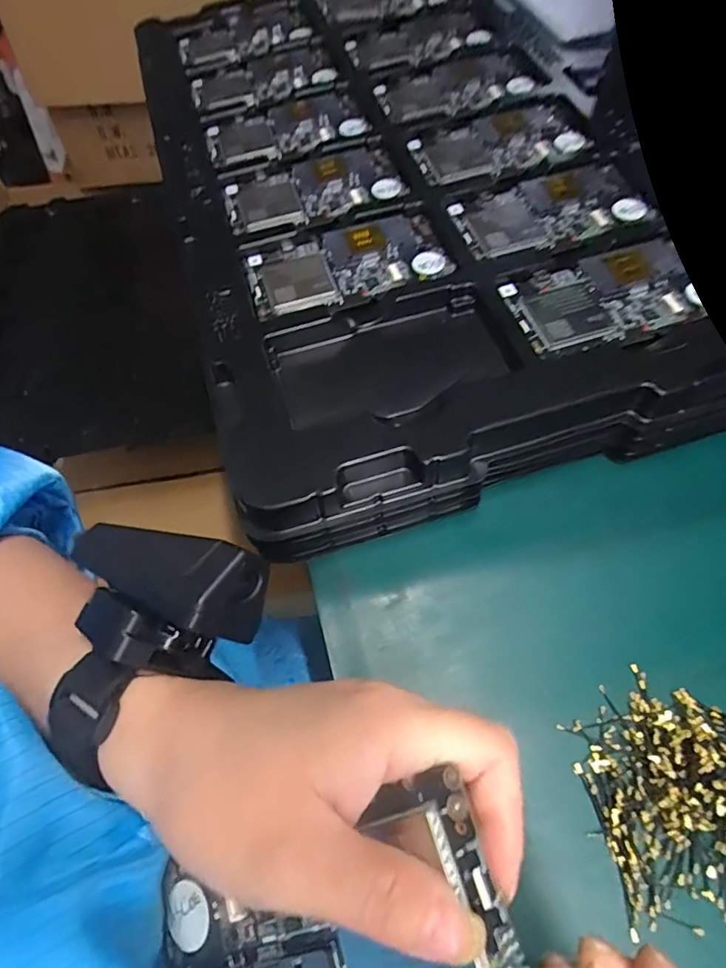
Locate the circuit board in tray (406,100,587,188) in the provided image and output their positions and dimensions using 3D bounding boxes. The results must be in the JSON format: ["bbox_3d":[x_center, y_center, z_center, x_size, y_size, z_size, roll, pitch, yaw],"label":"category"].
[{"bbox_3d":[0.100,-0.254,0.396,0.124,0.006,0.069,-17,62,-9],"label":"circuit board in tray"}]

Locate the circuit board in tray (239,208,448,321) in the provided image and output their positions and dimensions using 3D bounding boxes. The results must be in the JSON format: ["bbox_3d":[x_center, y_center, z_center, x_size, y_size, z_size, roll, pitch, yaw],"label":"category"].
[{"bbox_3d":[-0.012,-0.142,0.343,0.125,0.008,0.064,-14,62,-7],"label":"circuit board in tray"}]

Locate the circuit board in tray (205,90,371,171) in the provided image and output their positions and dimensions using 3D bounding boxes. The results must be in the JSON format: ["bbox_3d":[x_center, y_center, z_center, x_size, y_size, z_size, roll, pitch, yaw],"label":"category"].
[{"bbox_3d":[-0.064,-0.286,0.428,0.122,0.012,0.074,-17,62,-9],"label":"circuit board in tray"}]

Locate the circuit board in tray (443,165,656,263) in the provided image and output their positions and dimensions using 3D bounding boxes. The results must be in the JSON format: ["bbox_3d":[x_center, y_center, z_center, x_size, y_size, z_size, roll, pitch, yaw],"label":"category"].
[{"bbox_3d":[0.124,-0.183,0.356,0.121,0.005,0.066,-15,62,-8],"label":"circuit board in tray"}]

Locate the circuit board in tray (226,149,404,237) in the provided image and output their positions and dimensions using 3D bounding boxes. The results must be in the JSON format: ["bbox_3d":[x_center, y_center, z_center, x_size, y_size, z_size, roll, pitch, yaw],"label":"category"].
[{"bbox_3d":[-0.037,-0.214,0.385,0.123,0.009,0.072,-17,62,-9],"label":"circuit board in tray"}]

